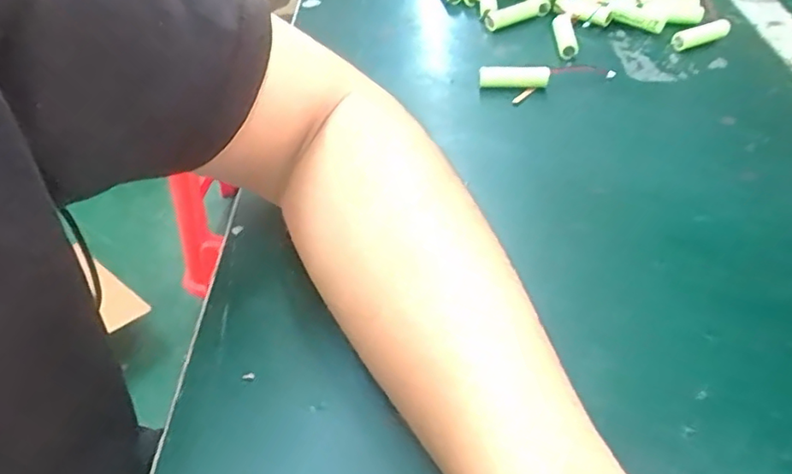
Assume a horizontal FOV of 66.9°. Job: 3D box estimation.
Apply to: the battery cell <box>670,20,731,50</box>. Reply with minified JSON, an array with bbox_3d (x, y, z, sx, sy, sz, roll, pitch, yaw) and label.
[{"bbox_3d":[0.249,-0.165,0.492,0.058,0.016,0.016,-22,51,-23],"label":"battery cell"}]

